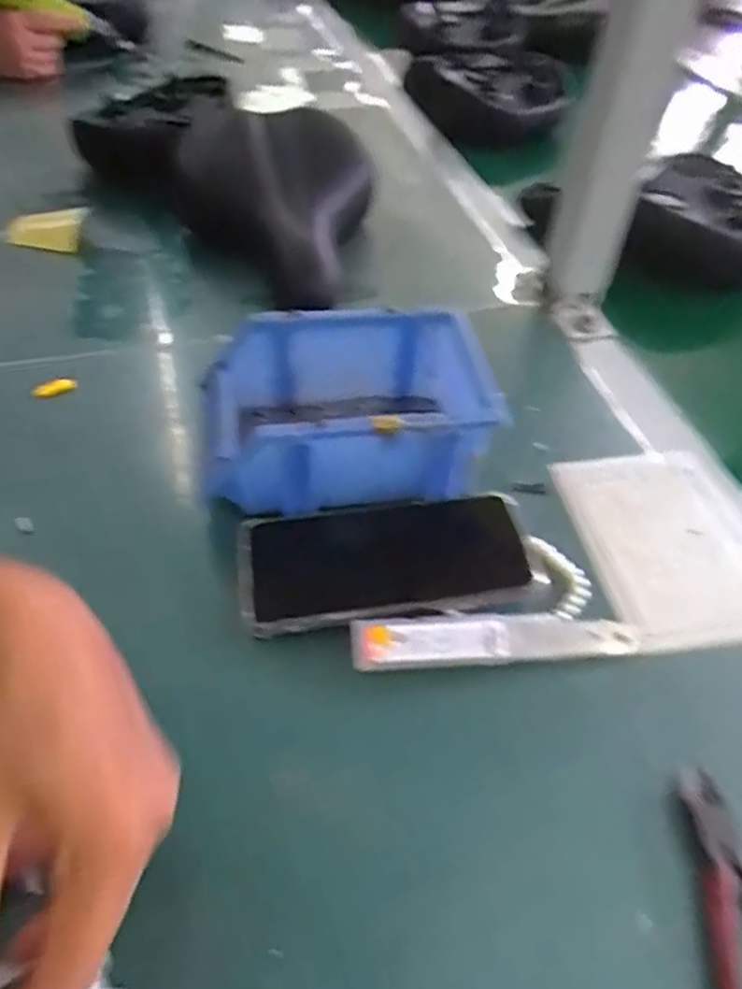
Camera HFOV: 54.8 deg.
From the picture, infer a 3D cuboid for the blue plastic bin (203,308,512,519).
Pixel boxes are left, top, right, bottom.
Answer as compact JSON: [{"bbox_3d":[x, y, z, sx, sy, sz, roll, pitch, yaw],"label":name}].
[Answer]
[{"bbox_3d":[-0.012,-0.054,0.457,0.181,0.072,0.120,-4,48,-8],"label":"blue plastic bin"}]

